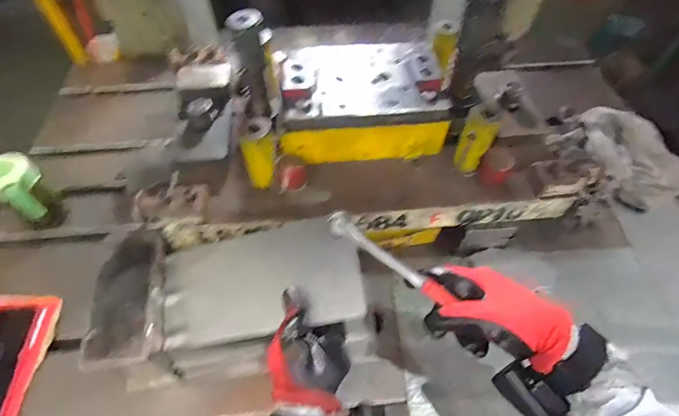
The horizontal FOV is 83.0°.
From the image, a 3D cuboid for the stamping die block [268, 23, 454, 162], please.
[{"bbox_3d":[0.030,-0.162,0.576,0.235,0.090,0.233,-3,54,-2],"label":"stamping die block"}]

